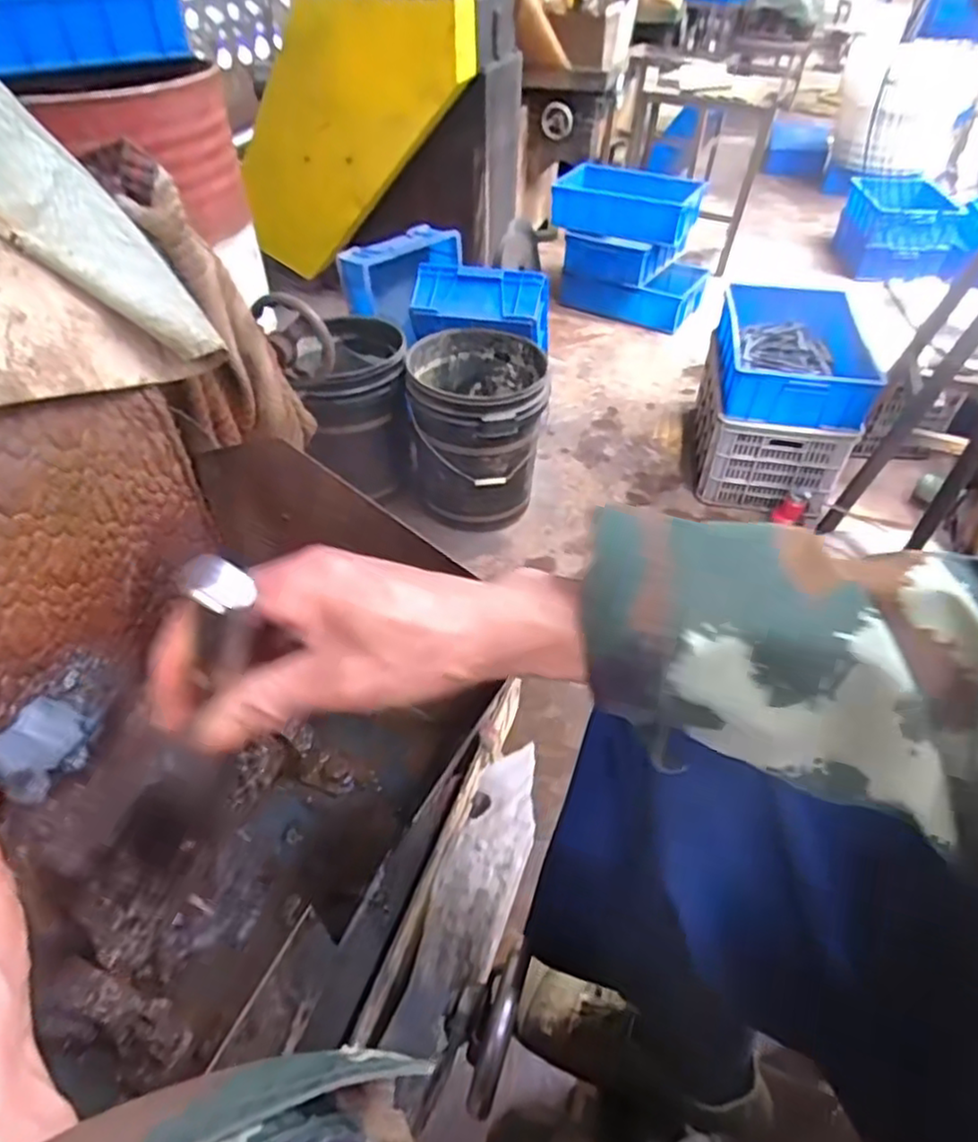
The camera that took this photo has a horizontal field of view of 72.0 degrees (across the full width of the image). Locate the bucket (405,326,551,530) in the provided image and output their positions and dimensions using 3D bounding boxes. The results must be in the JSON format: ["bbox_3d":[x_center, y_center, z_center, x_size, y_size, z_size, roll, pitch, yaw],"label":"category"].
[{"bbox_3d":[-0.038,-0.364,1.843,0.350,0.443,0.373,2,45,0],"label":"bucket"}]

